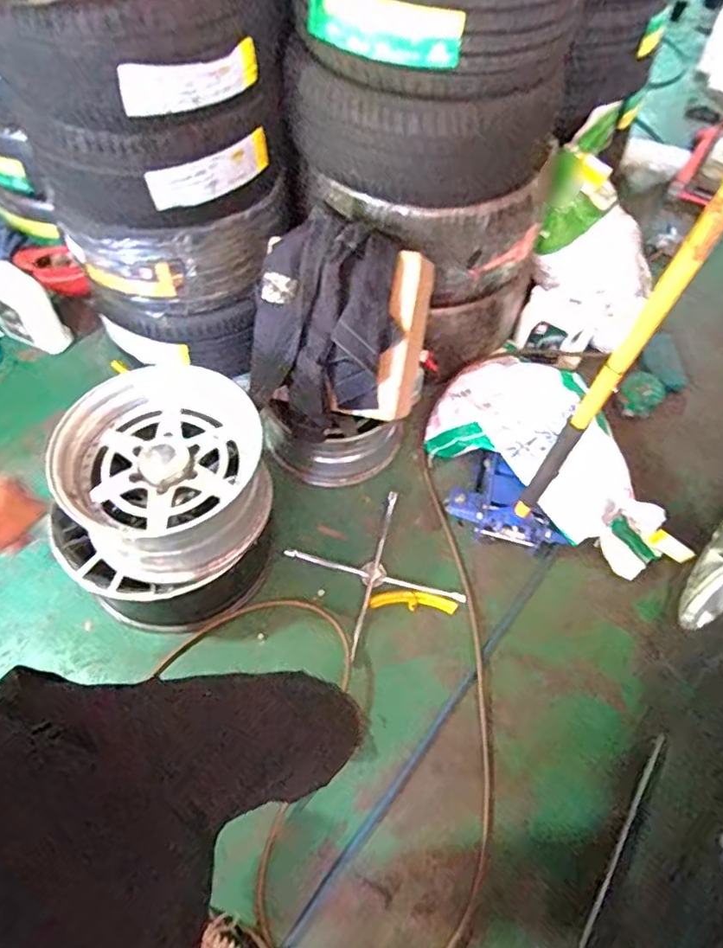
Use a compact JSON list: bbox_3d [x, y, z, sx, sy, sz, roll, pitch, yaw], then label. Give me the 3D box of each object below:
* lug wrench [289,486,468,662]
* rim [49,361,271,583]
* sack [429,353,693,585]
[{"bbox_3d":[0.028,0.268,1.648,0.373,0.028,0.373,-24,62,-16],"label":"lug wrench"},{"bbox_3d":[-0.442,-0.012,1.402,0.426,0.236,0.462,-3,58,-3],"label":"rim"},{"bbox_3d":[0.601,-0.075,1.726,0.761,0.270,0.457,38,64,20],"label":"sack"}]

